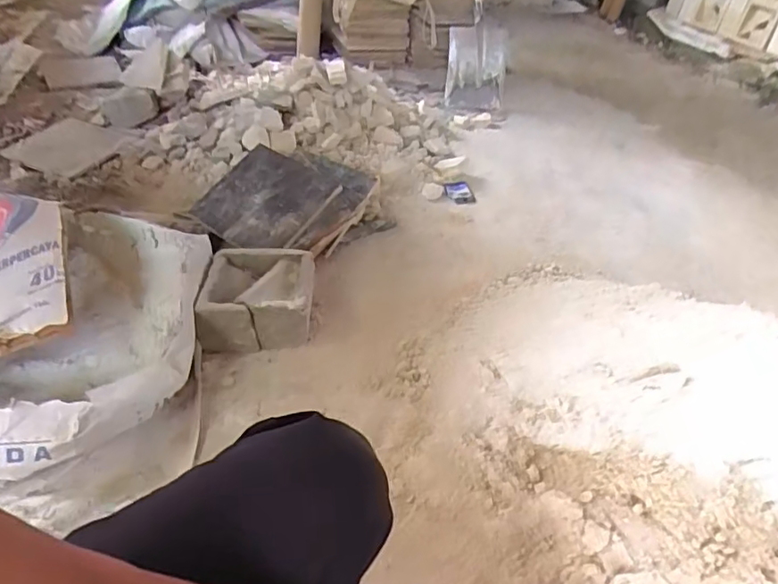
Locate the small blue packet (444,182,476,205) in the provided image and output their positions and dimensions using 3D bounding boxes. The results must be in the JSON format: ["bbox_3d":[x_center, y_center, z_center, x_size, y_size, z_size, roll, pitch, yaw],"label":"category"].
[{"bbox_3d":[0.198,-0.278,1.570,0.079,0.013,0.093,-6,55,-16],"label":"small blue packet"}]

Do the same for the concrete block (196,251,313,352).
[{"bbox_3d":[-0.247,0.013,1.067,0.194,0.110,0.198,1,40,-6],"label":"concrete block"}]

